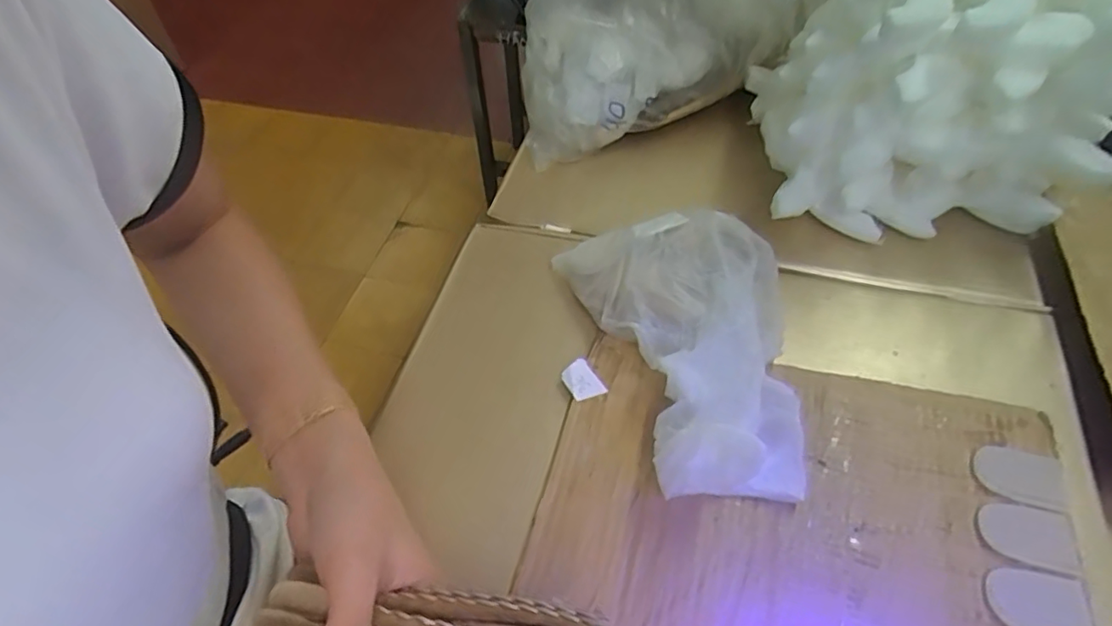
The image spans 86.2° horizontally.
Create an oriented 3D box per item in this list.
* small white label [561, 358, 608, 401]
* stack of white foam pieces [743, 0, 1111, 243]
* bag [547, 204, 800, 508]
[{"bbox_3d":[0.017,0.045,0.396,0.021,0.004,0.030,-27,56,-18],"label":"small white label"},{"bbox_3d":[0.287,-0.175,0.454,0.229,0.181,0.178,6,53,7],"label":"stack of white foam pieces"},{"bbox_3d":[0.102,0.005,0.390,0.146,0.066,0.224,-15,53,-9],"label":"bag"}]

